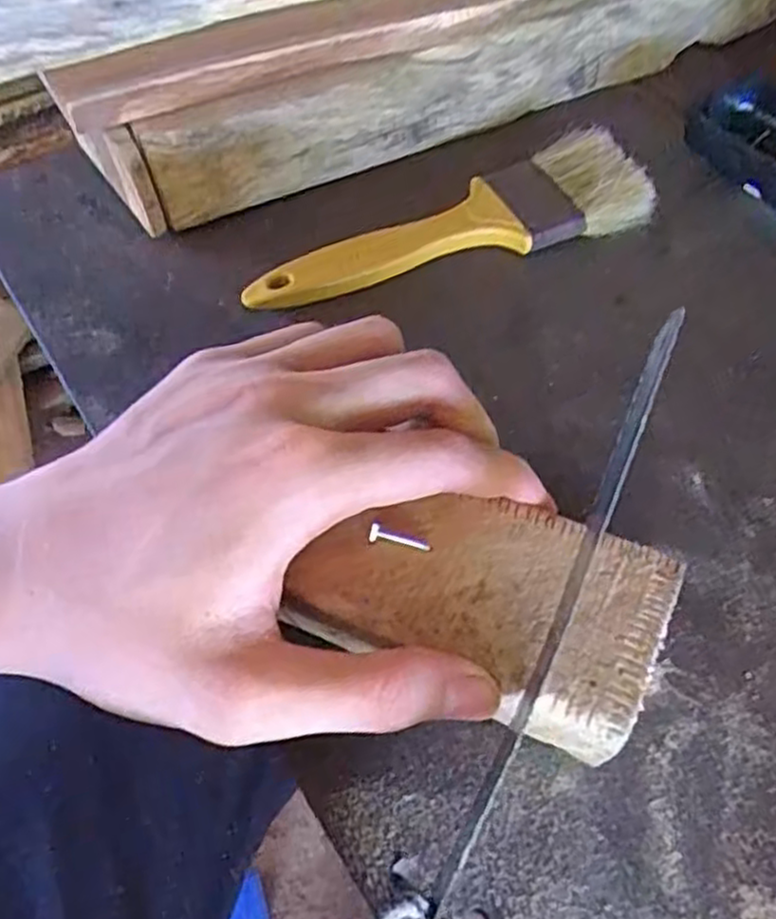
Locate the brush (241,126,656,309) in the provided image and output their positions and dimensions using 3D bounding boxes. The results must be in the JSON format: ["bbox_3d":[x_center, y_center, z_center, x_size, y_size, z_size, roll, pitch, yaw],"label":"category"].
[{"bbox_3d":[0.025,-0.100,0.311,0.173,0.016,0.047,-16,59,-11],"label":"brush"}]

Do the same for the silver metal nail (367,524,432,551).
[{"bbox_3d":[0.003,0.022,0.205,0.017,0.004,0.004,14,58,8],"label":"silver metal nail"}]

